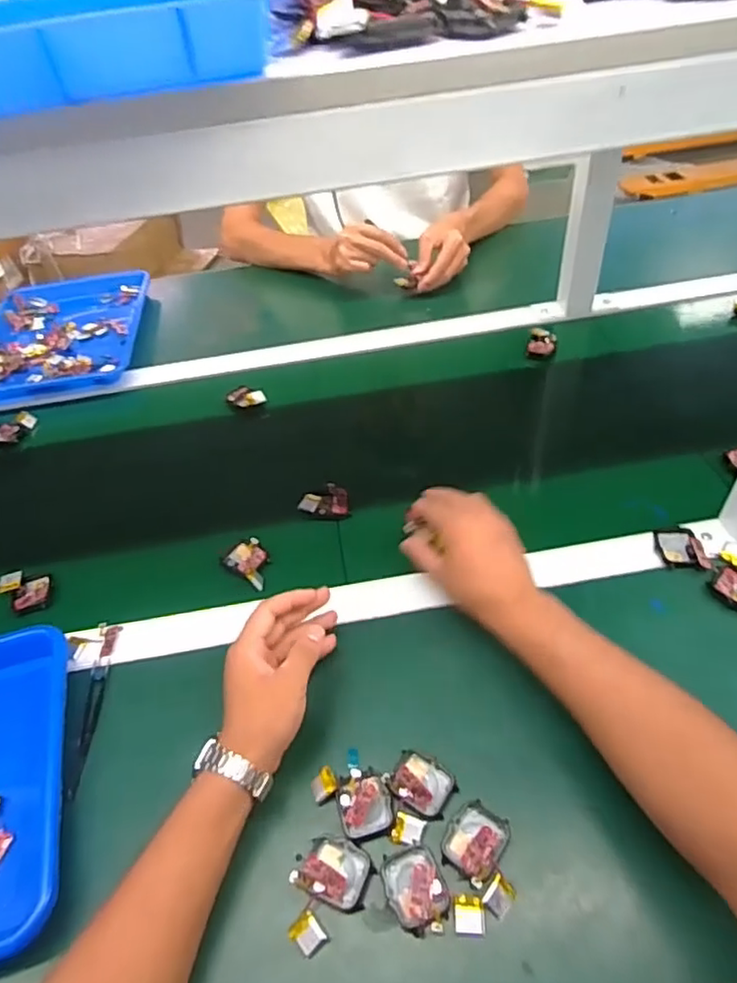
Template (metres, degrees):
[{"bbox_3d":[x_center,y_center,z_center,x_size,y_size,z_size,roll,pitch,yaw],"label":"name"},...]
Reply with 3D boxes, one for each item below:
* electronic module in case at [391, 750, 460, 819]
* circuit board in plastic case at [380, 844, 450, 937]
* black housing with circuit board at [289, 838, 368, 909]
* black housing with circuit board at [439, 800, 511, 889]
[{"bbox_3d":[0.041,0.216,0.456,0.045,0.018,0.038,20,52,23],"label":"electronic module in case"},{"bbox_3d":[0.032,0.268,0.414,0.038,0.012,0.051,-19,47,-12],"label":"circuit board in plastic case"},{"bbox_3d":[-0.025,0.263,0.426,0.046,0.014,0.039,15,50,20],"label":"black housing with circuit board"},{"bbox_3d":[0.075,0.244,0.428,0.038,0.012,0.048,25,54,27],"label":"black housing with circuit board"}]

